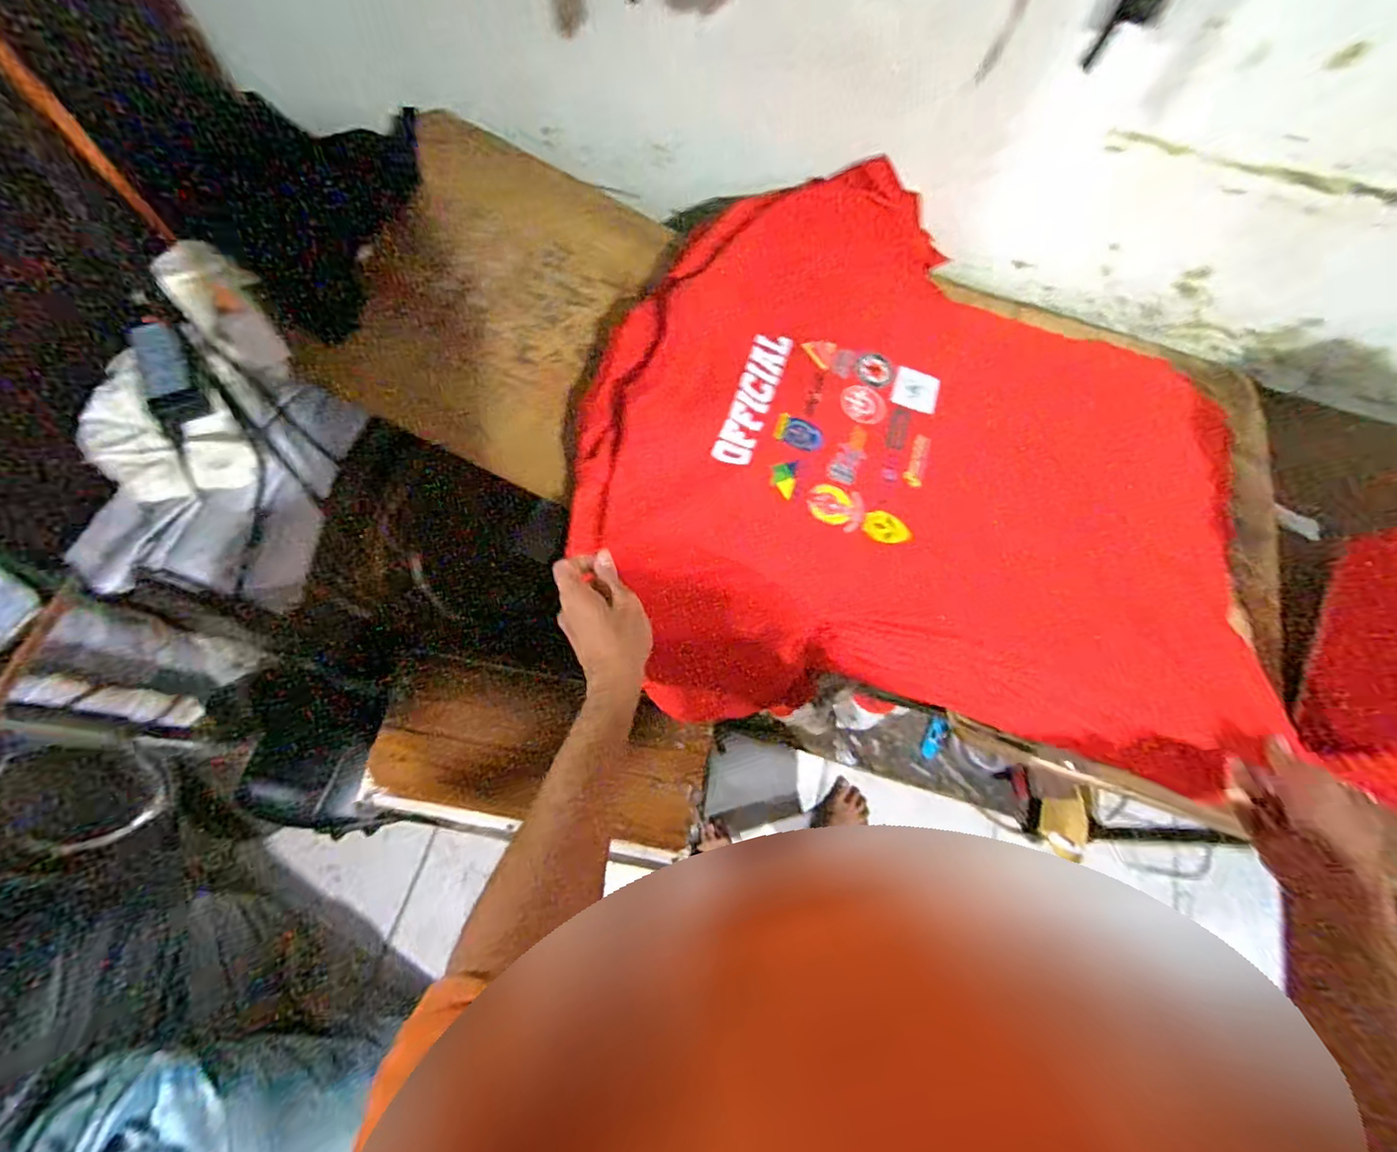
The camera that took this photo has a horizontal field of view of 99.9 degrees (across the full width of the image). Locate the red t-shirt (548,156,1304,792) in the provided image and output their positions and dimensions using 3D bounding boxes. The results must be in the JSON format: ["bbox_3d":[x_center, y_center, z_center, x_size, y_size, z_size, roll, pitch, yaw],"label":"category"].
[{"bbox_3d":[0.271,-0.138,0.703,0.759,0.068,0.687,18,68,-2],"label":"red t-shirt"}]

